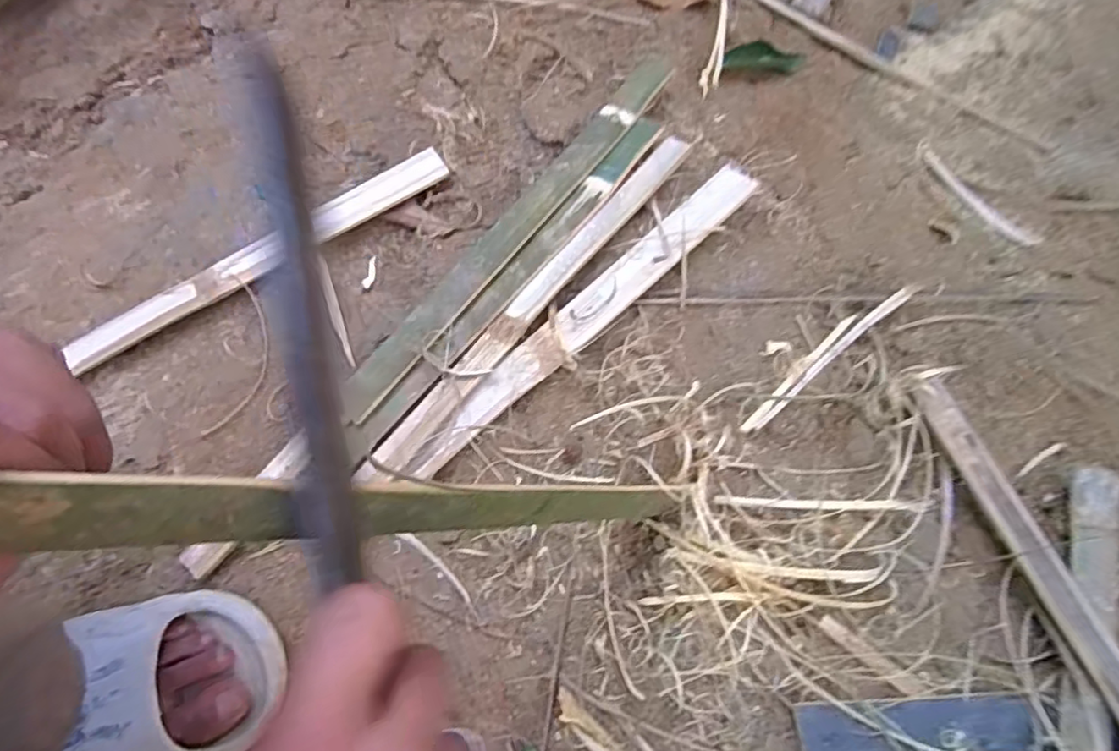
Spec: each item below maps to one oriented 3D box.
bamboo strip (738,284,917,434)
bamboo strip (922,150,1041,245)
[{"bbox_3d":[0.203,-0.015,0.471,0.176,0.009,0.018,-38,75,-11],"label":"bamboo strip"},{"bbox_3d":[0.347,-0.147,0.510,0.015,0.004,0.113,-38,74,-11],"label":"bamboo strip"}]

